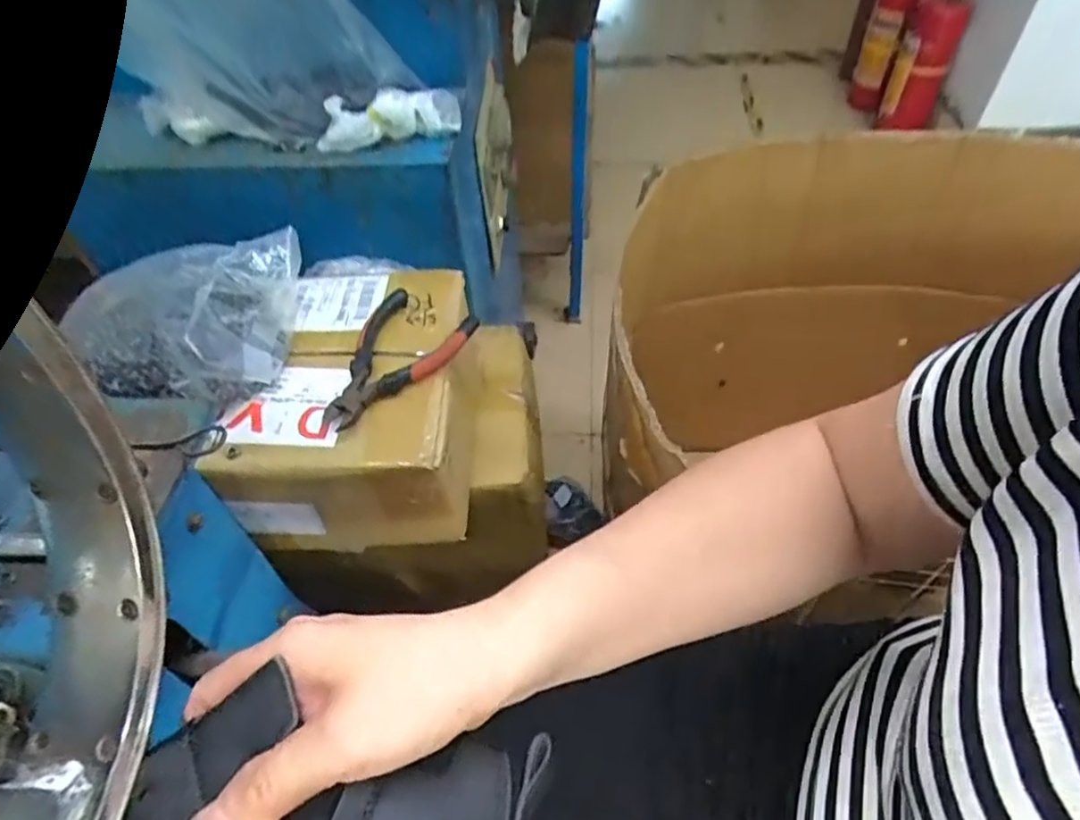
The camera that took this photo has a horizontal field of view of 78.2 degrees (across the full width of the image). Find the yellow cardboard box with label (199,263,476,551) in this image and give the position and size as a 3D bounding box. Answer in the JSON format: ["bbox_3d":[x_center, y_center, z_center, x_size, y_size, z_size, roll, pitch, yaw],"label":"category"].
[{"bbox_3d":[-0.159,-0.013,0.611,0.182,0.117,0.238,-1,51,2],"label":"yellow cardboard box with label"}]

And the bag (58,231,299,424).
[{"bbox_3d":[-0.289,-0.068,0.546,0.170,0.067,0.153,-3,50,0],"label":"bag"}]

